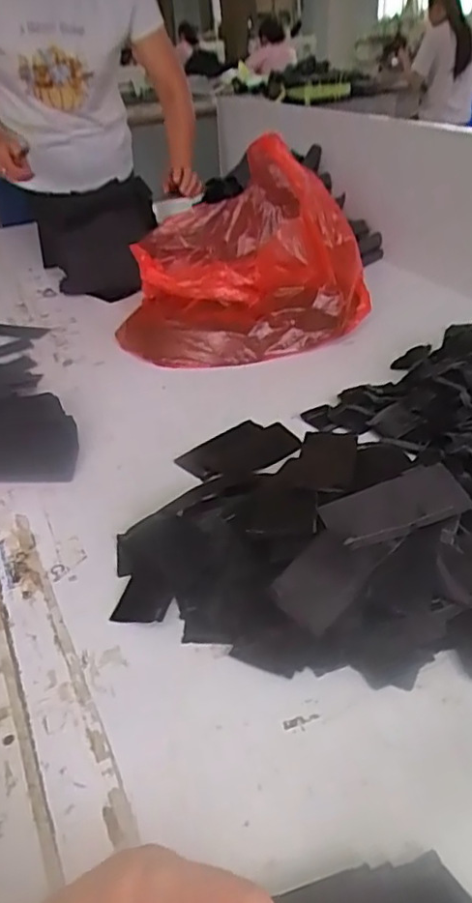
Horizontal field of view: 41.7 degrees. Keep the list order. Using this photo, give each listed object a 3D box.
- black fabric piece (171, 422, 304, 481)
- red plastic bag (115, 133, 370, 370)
[{"bbox_3d":[0.001,-0.002,0.706,0.126,0.007,0.085,-20,37,-21],"label":"black fabric piece"},{"bbox_3d":[-0.008,-0.319,0.973,0.359,0.223,0.335,-11,34,-8],"label":"red plastic bag"}]

